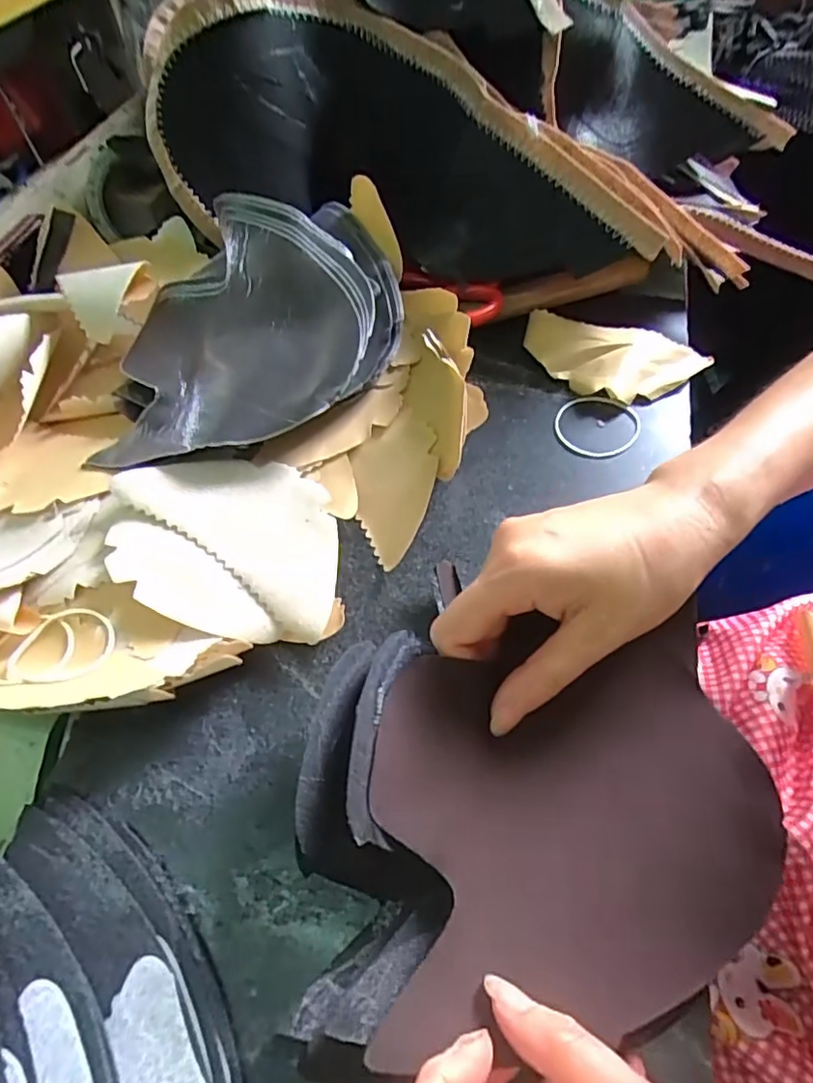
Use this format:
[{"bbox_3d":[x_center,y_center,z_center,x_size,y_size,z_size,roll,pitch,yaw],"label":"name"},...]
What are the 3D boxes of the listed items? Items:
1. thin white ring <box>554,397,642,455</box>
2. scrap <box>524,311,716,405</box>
[{"bbox_3d":[0.126,-0.076,0.383,0.054,0.004,0.050,-1,59,2],"label":"thin white ring"},{"bbox_3d":[0.146,-0.126,0.405,0.125,0.024,0.066,8,57,9],"label":"scrap"}]

